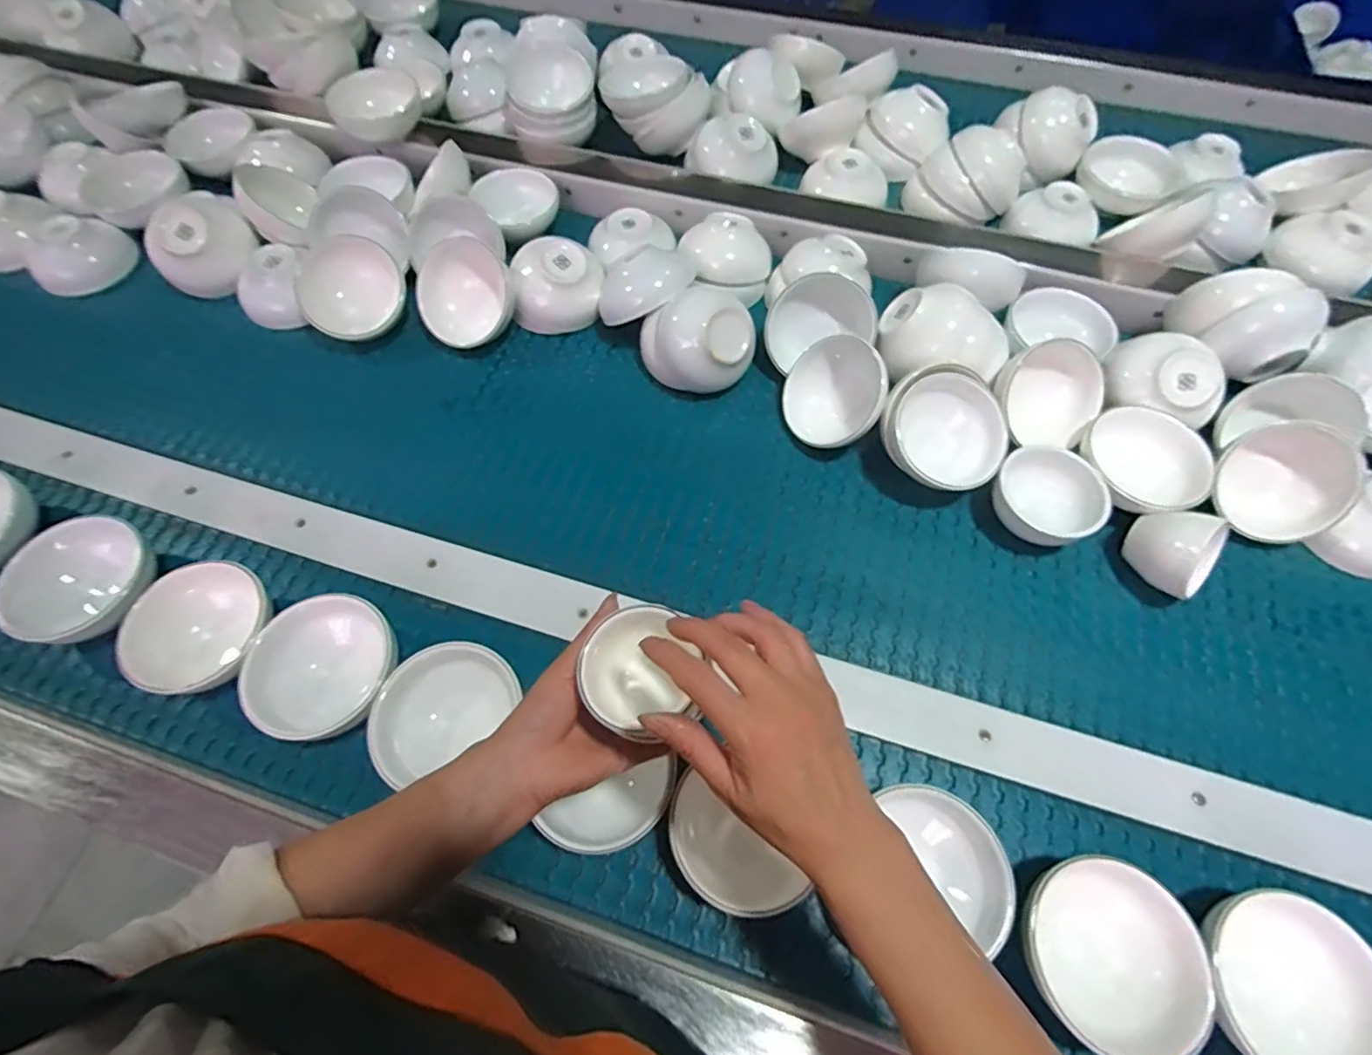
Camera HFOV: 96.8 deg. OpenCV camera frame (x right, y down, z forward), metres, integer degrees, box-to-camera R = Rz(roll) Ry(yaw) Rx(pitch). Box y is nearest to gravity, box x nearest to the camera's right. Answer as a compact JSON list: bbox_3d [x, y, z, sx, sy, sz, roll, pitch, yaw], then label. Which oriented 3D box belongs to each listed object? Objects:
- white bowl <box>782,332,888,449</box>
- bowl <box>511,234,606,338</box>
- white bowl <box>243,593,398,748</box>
[{"bbox_3d":[0.159,-0.136,0.644,0.108,0.065,0.115,-12,63,25],"label":"white bowl"},{"bbox_3d":[-0.149,-0.284,0.713,0.101,0.072,0.088,-2,69,-4],"label":"bowl"},{"bbox_3d":[-0.313,0.120,0.526,0.110,0.041,0.115,1,68,-2],"label":"white bowl"}]

